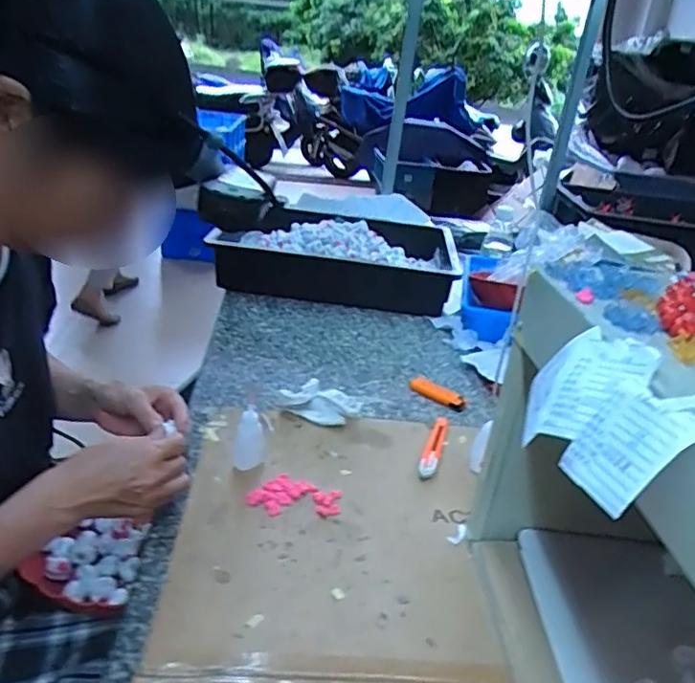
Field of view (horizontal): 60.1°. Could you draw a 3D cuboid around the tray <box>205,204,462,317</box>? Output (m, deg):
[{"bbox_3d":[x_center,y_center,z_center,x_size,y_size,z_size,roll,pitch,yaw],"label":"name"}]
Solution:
[{"bbox_3d":[-0.016,-0.174,1.190,0.430,0.094,0.305,5,25,1],"label":"tray"}]

